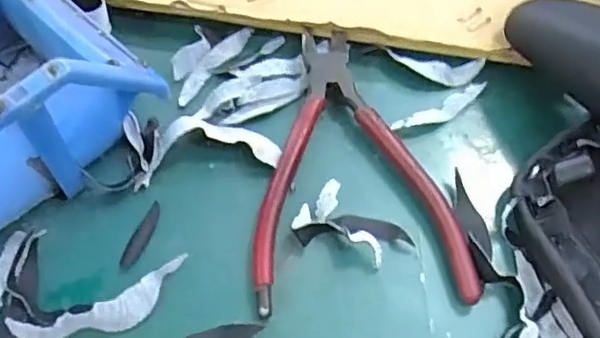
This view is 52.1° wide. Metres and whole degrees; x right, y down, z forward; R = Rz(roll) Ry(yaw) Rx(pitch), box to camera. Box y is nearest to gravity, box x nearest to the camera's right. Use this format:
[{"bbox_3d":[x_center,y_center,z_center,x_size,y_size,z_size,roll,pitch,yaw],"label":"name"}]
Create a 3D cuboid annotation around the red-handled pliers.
[{"bbox_3d":[0.027,-0.005,0.293,0.095,0.012,0.142,-1,62,-2],"label":"red-handled pliers"}]

